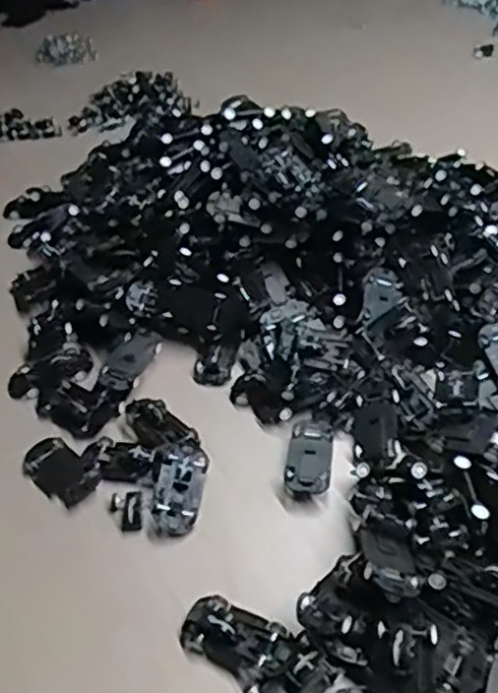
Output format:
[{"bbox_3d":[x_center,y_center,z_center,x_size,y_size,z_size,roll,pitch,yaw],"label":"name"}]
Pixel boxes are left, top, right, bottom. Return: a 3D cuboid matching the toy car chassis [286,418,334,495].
[{"bbox_3d":[0.043,0.072,0.473,0.029,0.009,0.066,6,45,9],"label":"toy car chassis"}]

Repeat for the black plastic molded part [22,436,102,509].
[{"bbox_3d":[-0.131,0.089,0.485,0.060,0.019,0.033,31,53,30],"label":"black plastic molded part"}]

